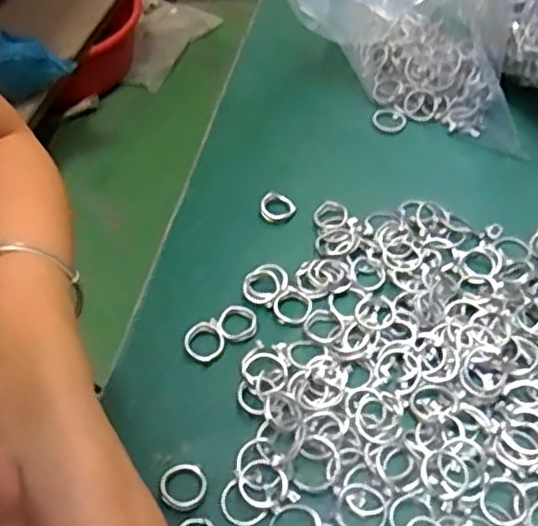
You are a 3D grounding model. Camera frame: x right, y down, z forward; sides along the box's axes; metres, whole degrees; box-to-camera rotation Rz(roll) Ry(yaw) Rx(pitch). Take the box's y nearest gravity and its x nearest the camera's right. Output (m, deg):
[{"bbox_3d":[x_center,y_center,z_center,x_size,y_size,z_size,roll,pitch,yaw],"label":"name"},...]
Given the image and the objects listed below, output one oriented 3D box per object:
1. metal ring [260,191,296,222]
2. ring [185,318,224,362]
[{"bbox_3d":[0.004,-0.034,0.410,0.019,0.007,0.019,0,49,0],"label":"metal ring"},{"bbox_3d":[-0.033,0.039,0.349,0.020,0.006,0.019,0,49,0],"label":"ring"}]

